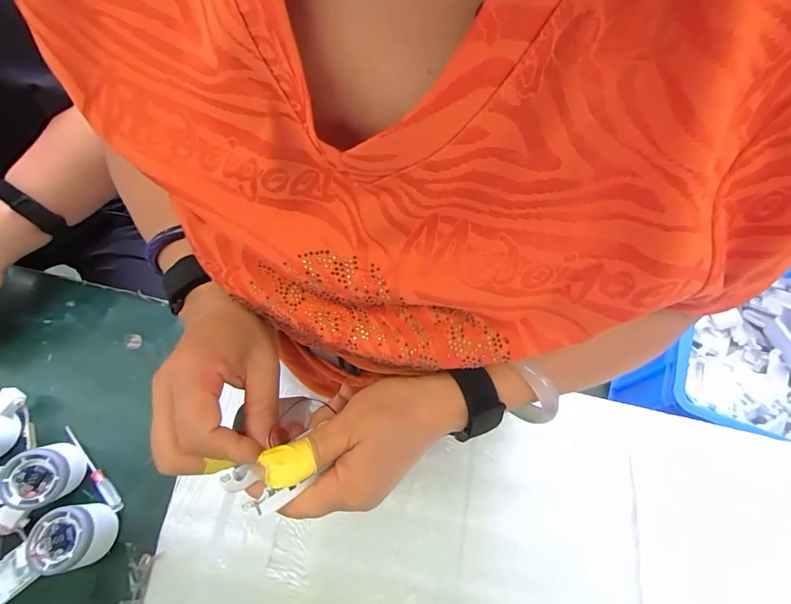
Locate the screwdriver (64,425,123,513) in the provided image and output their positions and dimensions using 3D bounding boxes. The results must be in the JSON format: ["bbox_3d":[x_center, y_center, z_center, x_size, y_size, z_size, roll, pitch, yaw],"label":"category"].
[{"bbox_3d":[-0.349,0.189,0.449,0.012,0.008,0.122,-42,72,-16],"label":"screwdriver"}]

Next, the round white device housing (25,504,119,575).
[{"bbox_3d":[-0.327,0.240,0.404,0.061,0.049,0.059,-10,67,-4],"label":"round white device housing"}]

